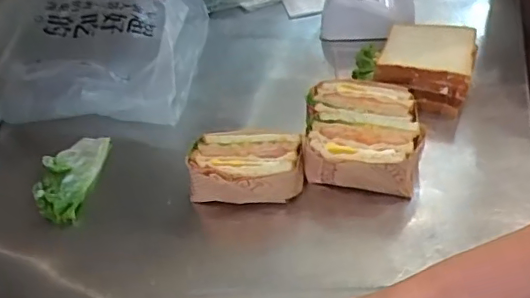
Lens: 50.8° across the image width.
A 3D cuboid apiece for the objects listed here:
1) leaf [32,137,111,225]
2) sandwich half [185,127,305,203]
[{"bbox_3d":[-0.244,0.031,0.683,0.072,0.025,0.147,-3,42,4],"label":"leaf"},{"bbox_3d":[-0.022,0.026,0.634,0.123,0.071,0.081,-9,42,-3],"label":"sandwich half"}]

